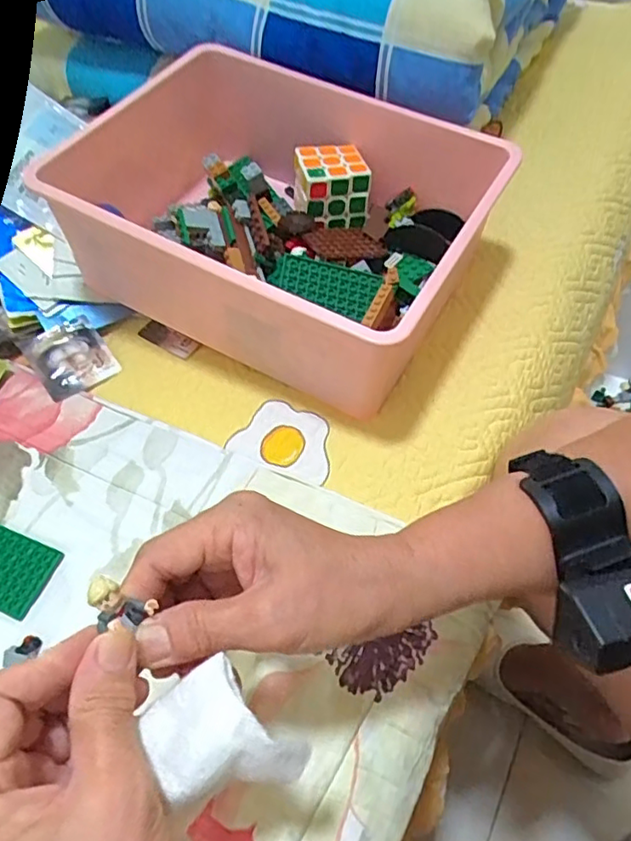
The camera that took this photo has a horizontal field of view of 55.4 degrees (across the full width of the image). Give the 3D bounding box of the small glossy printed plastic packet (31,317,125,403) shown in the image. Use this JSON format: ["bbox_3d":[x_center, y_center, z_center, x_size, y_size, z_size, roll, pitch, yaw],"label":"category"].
[{"bbox_3d":[-0.205,-0.053,0.502,0.057,0.006,0.068,-32,73,-21],"label":"small glossy printed plastic packet"}]

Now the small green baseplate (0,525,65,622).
[{"bbox_3d":[-0.215,0.097,0.404,0.080,0.005,0.047,17,57,17],"label":"small green baseplate"}]

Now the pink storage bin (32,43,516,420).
[{"bbox_3d":[-0.030,-0.174,0.508,0.332,0.129,0.258,23,59,21],"label":"pink storage bin"}]

